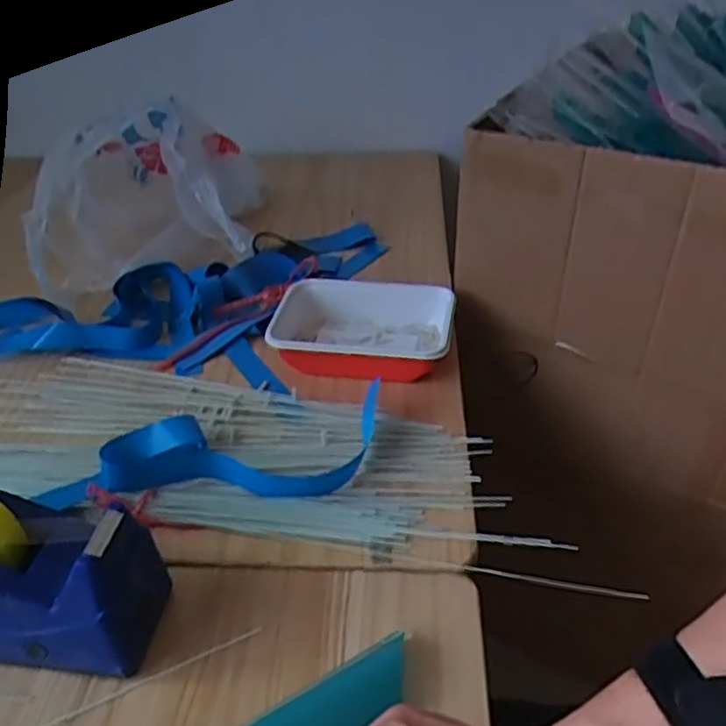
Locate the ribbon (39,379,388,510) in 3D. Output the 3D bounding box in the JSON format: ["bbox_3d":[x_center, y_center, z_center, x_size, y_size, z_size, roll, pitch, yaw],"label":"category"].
[{"bbox_3d":[-0.112,0.067,0.555,0.253,0.029,0.103,-4,38,-3],"label":"ribbon"}]

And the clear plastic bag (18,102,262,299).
[{"bbox_3d":[-0.243,-0.198,0.807,0.221,0.159,0.219,-4,38,-2],"label":"clear plastic bag"}]

